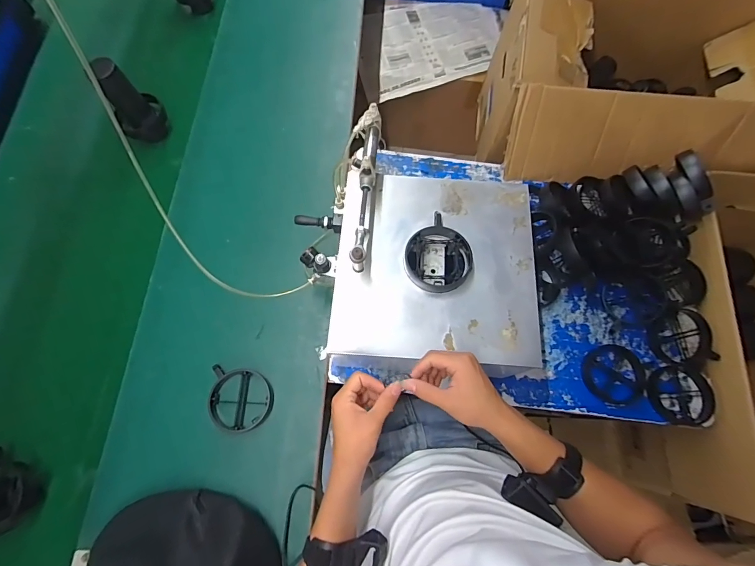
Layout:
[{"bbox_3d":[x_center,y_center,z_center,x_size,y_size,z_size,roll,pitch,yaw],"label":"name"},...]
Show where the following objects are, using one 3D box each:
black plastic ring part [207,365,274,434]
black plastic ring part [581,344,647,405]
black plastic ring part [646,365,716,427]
[{"bbox_3d":[-0.229,0.195,0.622,0.105,0.012,0.100,6,71,1],"label":"black plastic ring part"},{"bbox_3d":[0.425,0.161,0.665,0.106,0.022,0.103,0,71,-1],"label":"black plastic ring part"},{"bbox_3d":[0.533,0.196,0.652,0.114,0.020,0.101,-3,71,-2],"label":"black plastic ring part"}]

